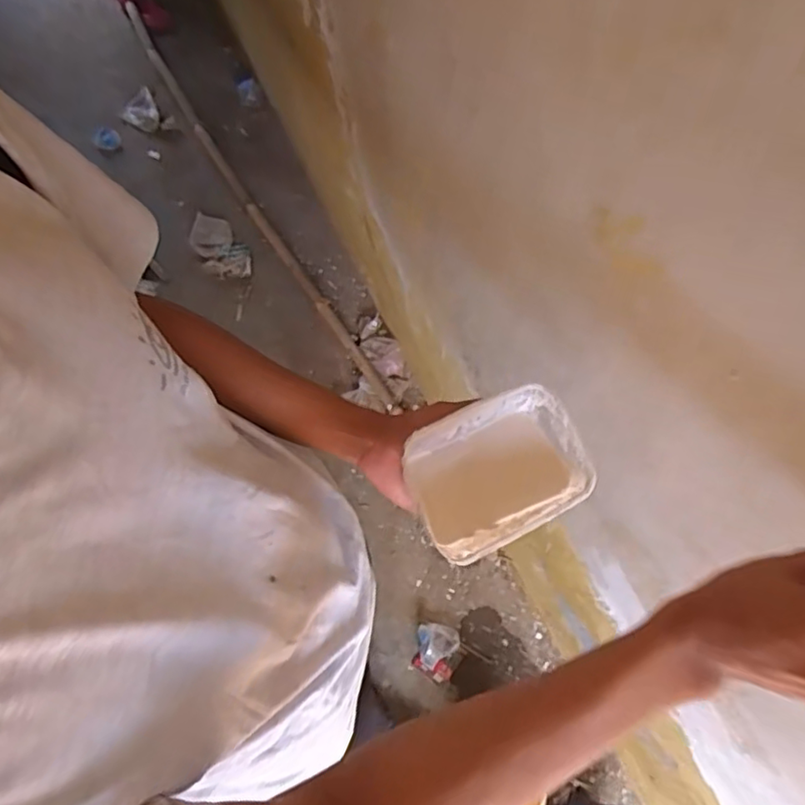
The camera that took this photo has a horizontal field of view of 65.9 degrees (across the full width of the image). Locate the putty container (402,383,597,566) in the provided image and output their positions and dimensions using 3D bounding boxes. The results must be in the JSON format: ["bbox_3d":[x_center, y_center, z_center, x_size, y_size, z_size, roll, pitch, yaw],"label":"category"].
[{"bbox_3d":[0.089,0.064,0.571,0.162,0.084,0.117,-27,69,-8],"label":"putty container"}]

